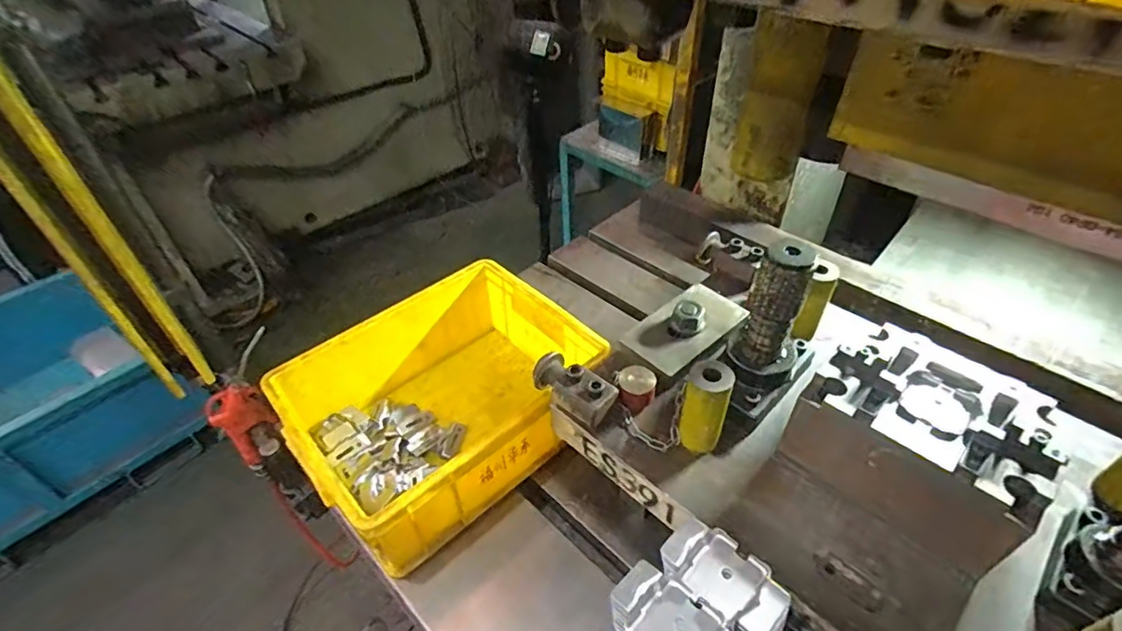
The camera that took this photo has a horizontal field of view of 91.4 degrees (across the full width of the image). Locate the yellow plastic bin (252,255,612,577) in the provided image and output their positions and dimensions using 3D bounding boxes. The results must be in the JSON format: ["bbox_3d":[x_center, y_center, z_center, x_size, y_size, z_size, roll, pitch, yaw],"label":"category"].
[{"bbox_3d":[-0.143,0.103,0.690,0.341,0.130,0.261,-32,50,-29],"label":"yellow plastic bin"}]

